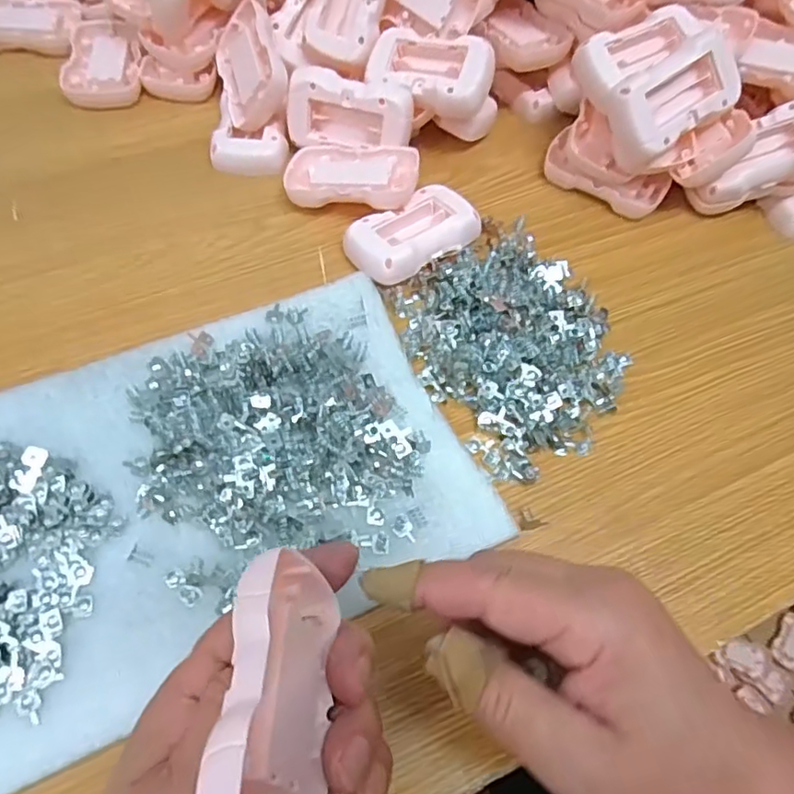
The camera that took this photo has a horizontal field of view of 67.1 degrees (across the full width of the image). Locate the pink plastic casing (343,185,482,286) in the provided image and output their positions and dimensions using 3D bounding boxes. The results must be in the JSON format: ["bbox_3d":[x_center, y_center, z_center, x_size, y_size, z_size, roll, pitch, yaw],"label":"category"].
[{"bbox_3d":[0.010,-0.107,0.397,0.082,0.027,0.050,-33,69,-19],"label":"pink plastic casing"}]

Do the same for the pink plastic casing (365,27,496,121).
[{"bbox_3d":[0.023,-0.228,0.420,0.086,0.024,0.051,18,81,14],"label":"pink plastic casing"}]

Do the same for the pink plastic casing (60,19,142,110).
[{"bbox_3d":[-0.229,-0.263,0.469,0.055,0.015,0.089,-9,63,-9],"label":"pink plastic casing"}]

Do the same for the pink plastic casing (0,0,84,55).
[{"bbox_3d":[-0.300,-0.297,0.480,0.091,0.012,0.060,1,62,-4],"label":"pink plastic casing"}]

